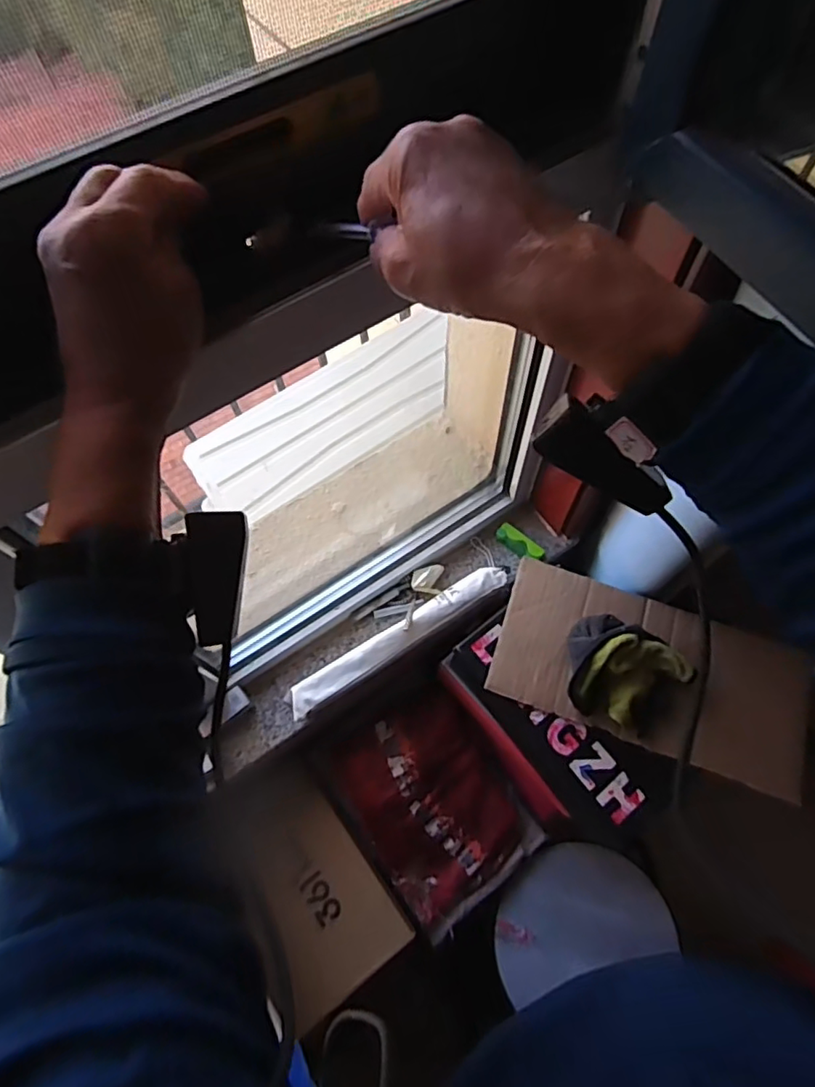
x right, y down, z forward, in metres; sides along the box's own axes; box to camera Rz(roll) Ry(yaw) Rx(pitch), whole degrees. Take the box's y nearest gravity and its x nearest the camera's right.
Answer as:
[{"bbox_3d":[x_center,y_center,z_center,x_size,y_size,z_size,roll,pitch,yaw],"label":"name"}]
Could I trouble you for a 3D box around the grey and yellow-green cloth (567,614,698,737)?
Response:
[{"bbox_3d":[0.258,0.157,0.705,0.140,0.066,0.118,27,69,13],"label":"grey and yellow-green cloth"}]

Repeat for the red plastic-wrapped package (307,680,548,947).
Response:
[{"bbox_3d":[0.035,0.396,0.910,0.238,0.057,0.332,-34,86,-19],"label":"red plastic-wrapped package"}]

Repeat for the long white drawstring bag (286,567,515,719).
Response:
[{"bbox_3d":[-0.012,0.129,0.827,0.347,0.025,0.042,-32,69,-12],"label":"long white drawstring bag"}]

